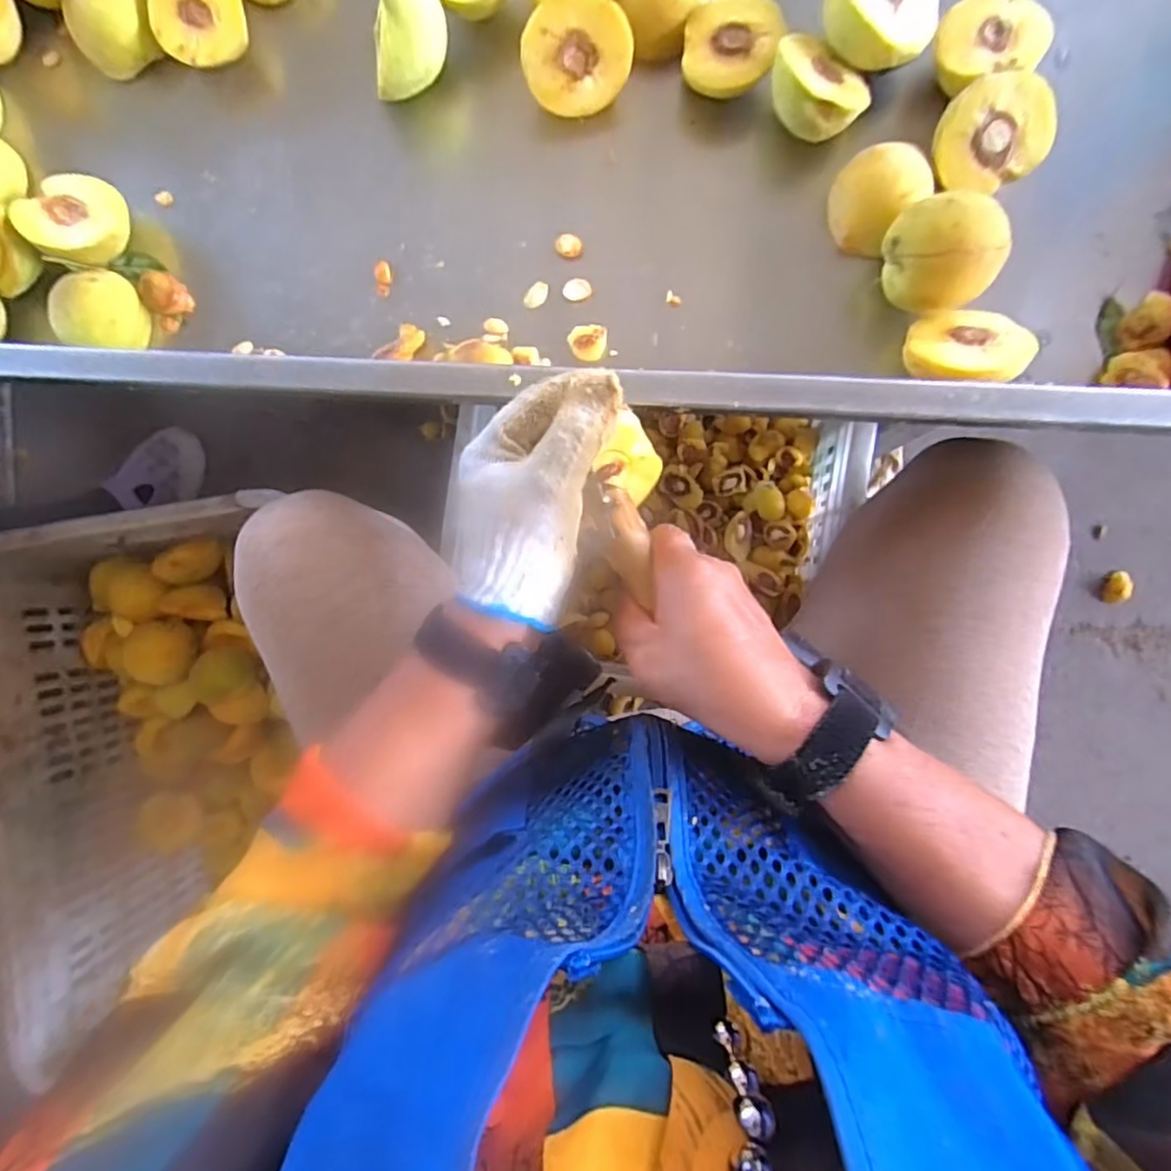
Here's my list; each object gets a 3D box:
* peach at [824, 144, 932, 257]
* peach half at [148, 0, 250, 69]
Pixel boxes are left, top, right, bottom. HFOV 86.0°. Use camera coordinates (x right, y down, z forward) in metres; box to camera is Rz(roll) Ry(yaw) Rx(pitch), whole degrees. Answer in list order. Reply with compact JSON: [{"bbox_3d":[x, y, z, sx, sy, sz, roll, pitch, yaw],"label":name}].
[{"bbox_3d":[0.178,-0.239,0.398,0.051,0.054,0.052,0,90,4],"label":"peach"},{"bbox_3d":[-0.254,-0.374,0.416,0.058,0.024,0.058,0,106,-2],"label":"peach half"}]

